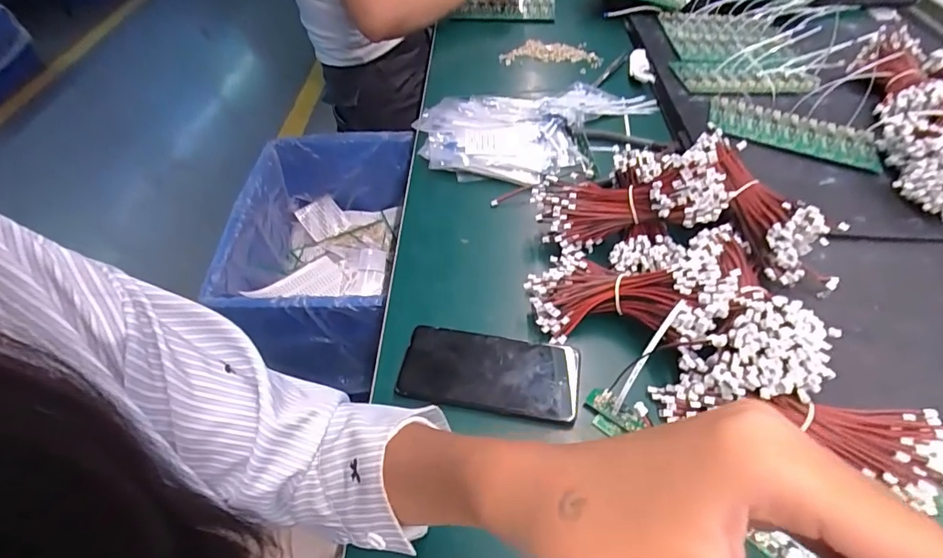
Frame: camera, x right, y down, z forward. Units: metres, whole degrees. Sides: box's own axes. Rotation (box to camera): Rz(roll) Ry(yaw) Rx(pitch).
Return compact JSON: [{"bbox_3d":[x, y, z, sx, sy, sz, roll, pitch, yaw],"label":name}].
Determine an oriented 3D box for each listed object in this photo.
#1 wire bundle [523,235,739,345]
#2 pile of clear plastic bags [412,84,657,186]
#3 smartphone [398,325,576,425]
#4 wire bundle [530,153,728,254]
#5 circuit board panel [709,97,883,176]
[{"bbox_3d":[0.147,0.001,0.437,0.185,0.041,0.114,-3,49,23],"label":"wire bundle"},{"bbox_3d":[0.098,-0.211,0.642,0.330,0.023,0.202,-7,51,-4],"label":"pile of clear plastic bags"},{"bbox_3d":[0.016,0.083,0.426,0.157,0.005,0.067,7,67,7],"label":"smartphone"},{"bbox_3d":[0.157,-0.081,0.489,0.191,0.074,0.093,-7,47,26],"label":"wire bundle"},{"bbox_3d":[0.406,-0.188,0.597,0.198,0.017,0.088,18,54,16],"label":"circuit board panel"}]

